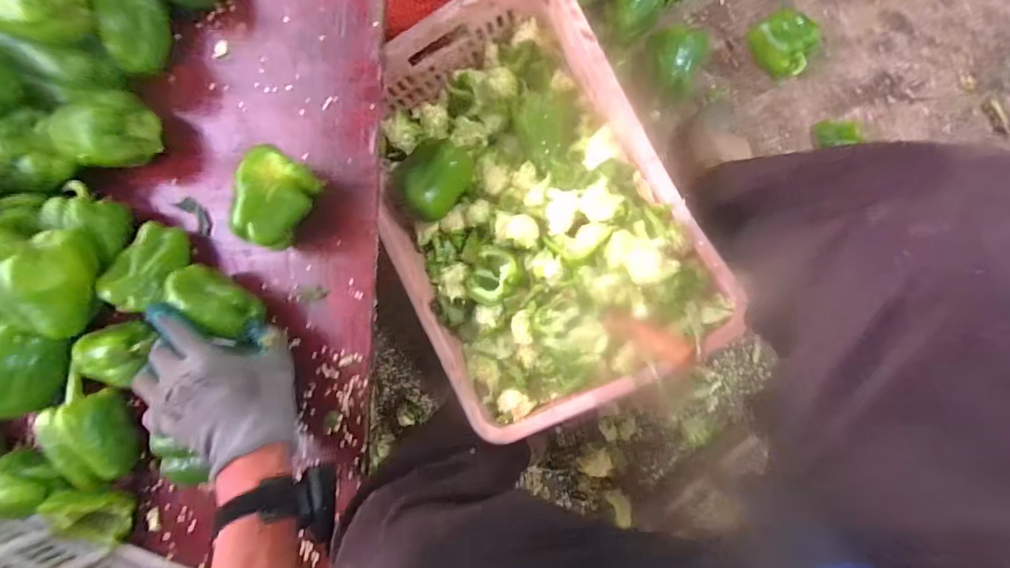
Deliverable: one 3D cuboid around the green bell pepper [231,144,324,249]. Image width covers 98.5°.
[{"bbox_3d":[-0.235,-0.086,0.455,0.062,0.071,0.096,25,92,9],"label":"green bell pepper"}]

